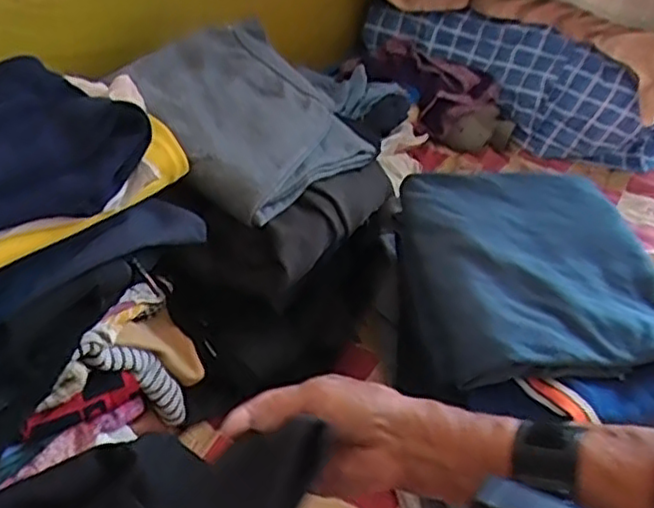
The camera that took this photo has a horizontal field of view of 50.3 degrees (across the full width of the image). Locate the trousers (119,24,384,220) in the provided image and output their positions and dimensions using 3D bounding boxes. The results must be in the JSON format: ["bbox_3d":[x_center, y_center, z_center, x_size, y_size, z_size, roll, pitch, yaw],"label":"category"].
[{"bbox_3d":[-0.090,-0.162,0.771,0.238,0.043,0.239,43,51,15],"label":"trousers"}]

